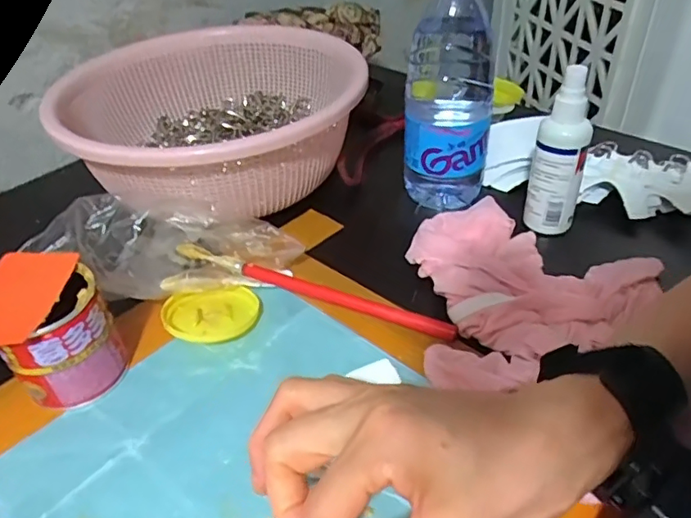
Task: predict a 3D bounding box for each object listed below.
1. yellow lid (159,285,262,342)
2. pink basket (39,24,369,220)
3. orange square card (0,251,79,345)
[{"bbox_3d":[-0.096,0.040,0.396,0.066,0.008,0.056,-7,38,-20],"label":"yellow lid"},{"bbox_3d":[-0.114,-0.133,0.526,0.263,0.090,0.276,5,40,11],"label":"pink basket"},{"bbox_3d":[-0.195,0.021,0.326,0.049,0.004,0.079,1,39,-4],"label":"orange square card"}]

